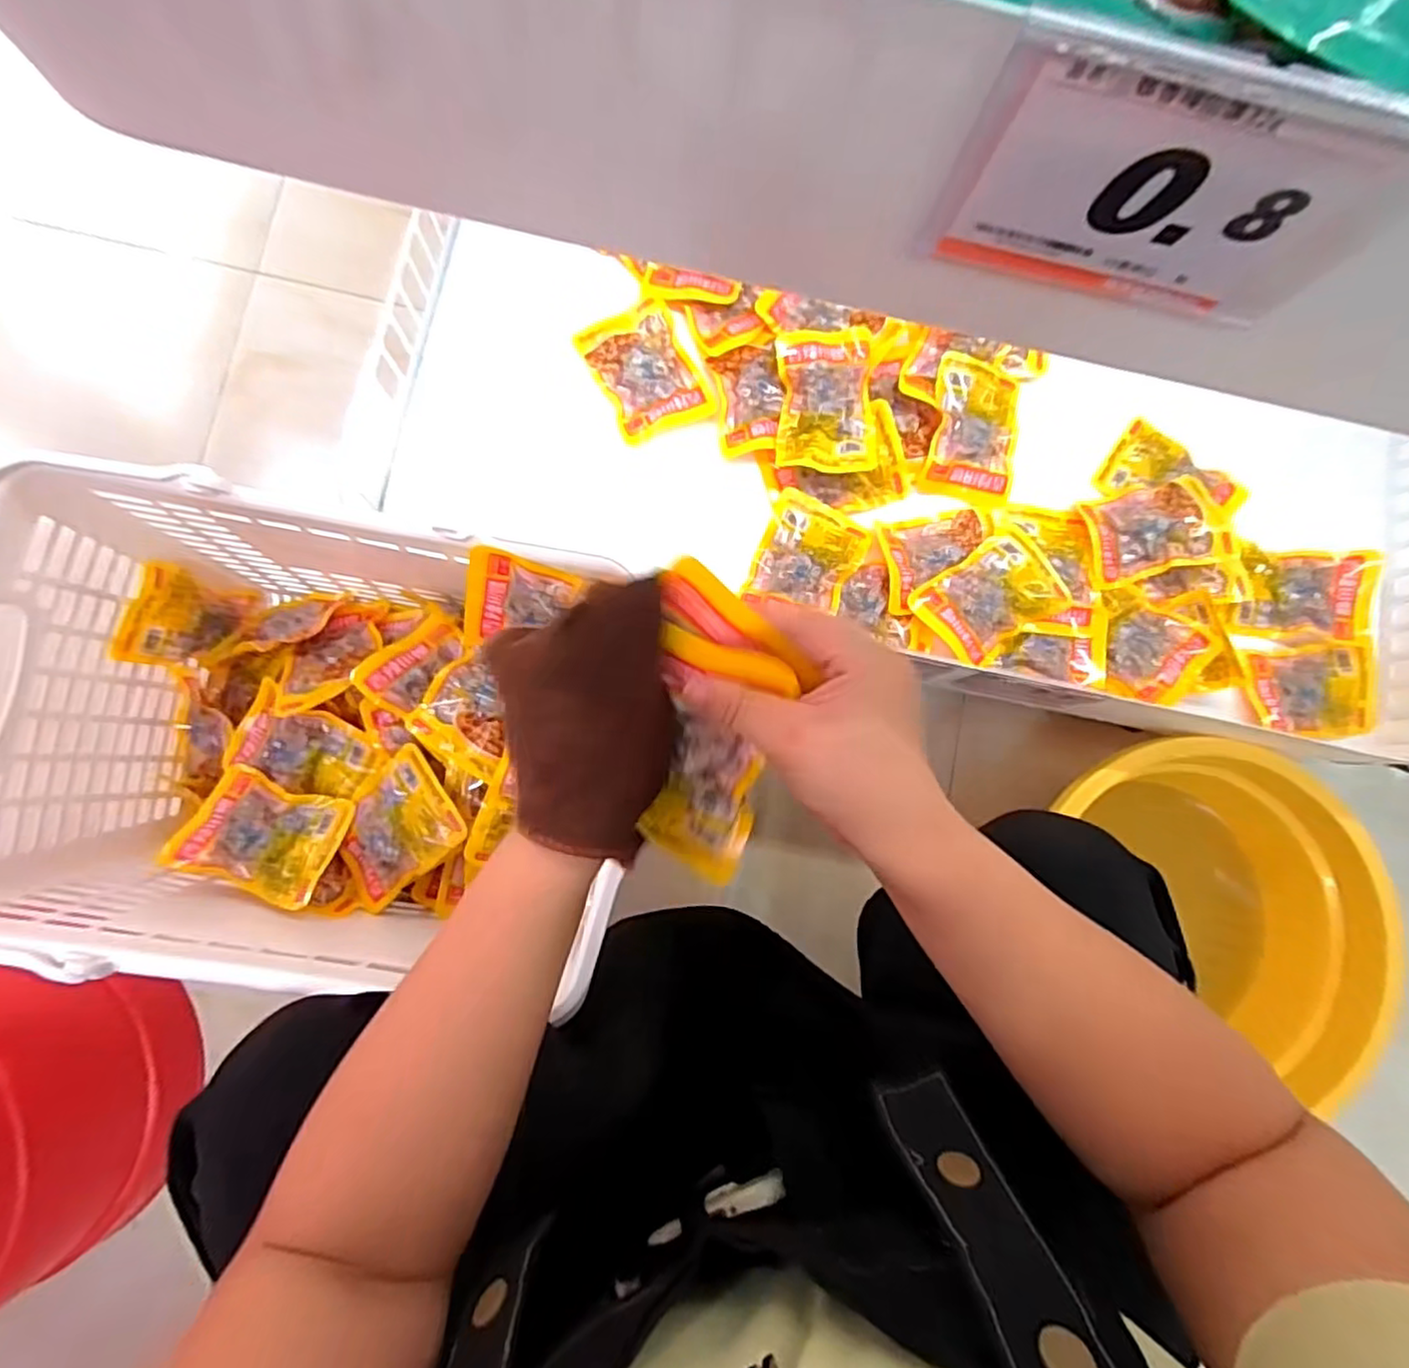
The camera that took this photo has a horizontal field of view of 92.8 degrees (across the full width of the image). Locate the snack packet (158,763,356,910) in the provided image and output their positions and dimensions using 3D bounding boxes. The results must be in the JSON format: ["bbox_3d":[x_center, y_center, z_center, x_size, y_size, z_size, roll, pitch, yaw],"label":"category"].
[{"bbox_3d":[-0.342,0.117,0.521,0.116,0.026,0.085,16,63,0],"label":"snack packet"}]

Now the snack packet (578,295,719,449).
[{"bbox_3d":[-0.050,-0.270,0.573,0.081,0.010,0.109,-25,86,-7],"label":"snack packet"}]

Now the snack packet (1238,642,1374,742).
[{"bbox_3d":[0.533,0.008,0.586,0.122,0.009,0.078,-3,83,-5],"label":"snack packet"}]

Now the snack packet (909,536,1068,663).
[{"bbox_3d":[0.241,-0.072,0.563,0.110,0.017,0.079,-36,87,-8],"label":"snack packet"}]

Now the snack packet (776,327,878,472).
[{"bbox_3d":[0.101,-0.237,0.567,0.082,0.036,0.123,-1,83,-5],"label":"snack packet"}]

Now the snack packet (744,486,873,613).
[{"bbox_3d":[0.087,-0.107,0.558,0.080,0.017,0.094,25,82,-1],"label":"snack packet"}]

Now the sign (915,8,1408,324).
[{"bbox_3d":[0.110,-0.118,0.163,0.098,0.060,0.005,12,82,-3],"label":"sign"}]

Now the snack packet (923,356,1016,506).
[{"bbox_3d":[0.236,-0.222,0.585,0.078,0.020,0.115,9,83,-4],"label":"snack packet"}]

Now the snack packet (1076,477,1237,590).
[{"bbox_3d":[0.392,-0.135,0.580,0.117,0.030,0.078,-12,84,-6],"label":"snack packet"}]

